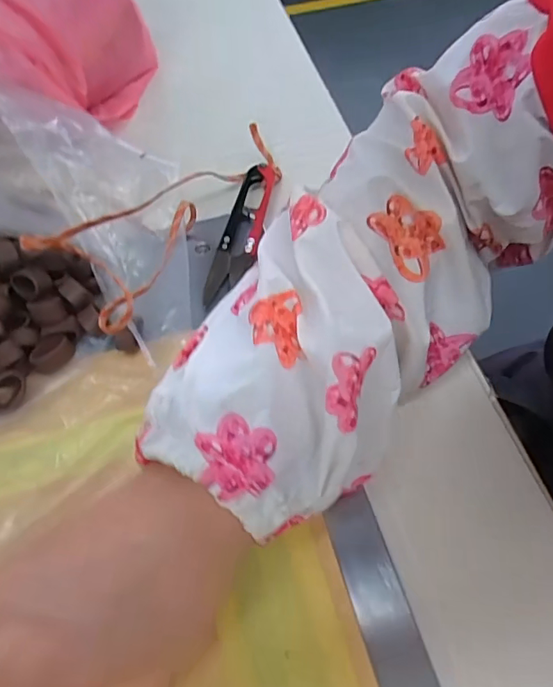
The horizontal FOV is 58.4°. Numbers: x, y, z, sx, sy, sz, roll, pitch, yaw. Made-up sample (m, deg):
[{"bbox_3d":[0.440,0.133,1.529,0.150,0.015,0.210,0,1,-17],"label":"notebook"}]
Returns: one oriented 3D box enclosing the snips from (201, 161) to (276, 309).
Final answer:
[{"bbox_3d":[-0.020,-0.066,0.291,0.024,0.014,0.098,9,60,7],"label":"snips"}]

